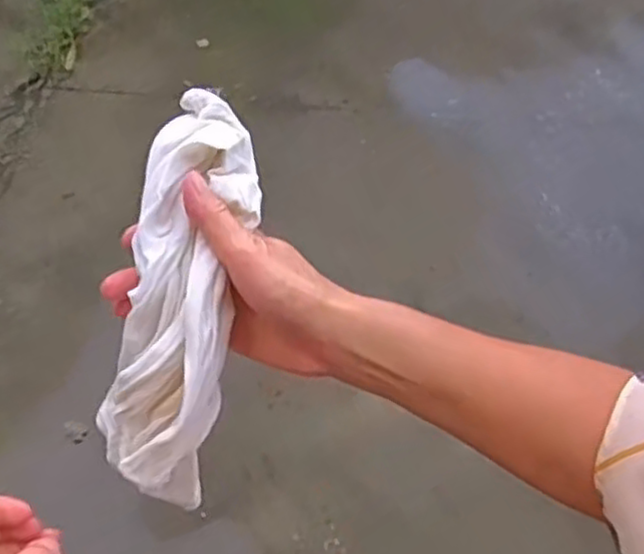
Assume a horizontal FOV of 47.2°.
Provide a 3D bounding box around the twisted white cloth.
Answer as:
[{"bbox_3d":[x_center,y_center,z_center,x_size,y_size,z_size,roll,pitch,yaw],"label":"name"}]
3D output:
[{"bbox_3d":[-0.089,0.015,0.450,0.075,0.249,0.057,10,5,3],"label":"twisted white cloth"}]

